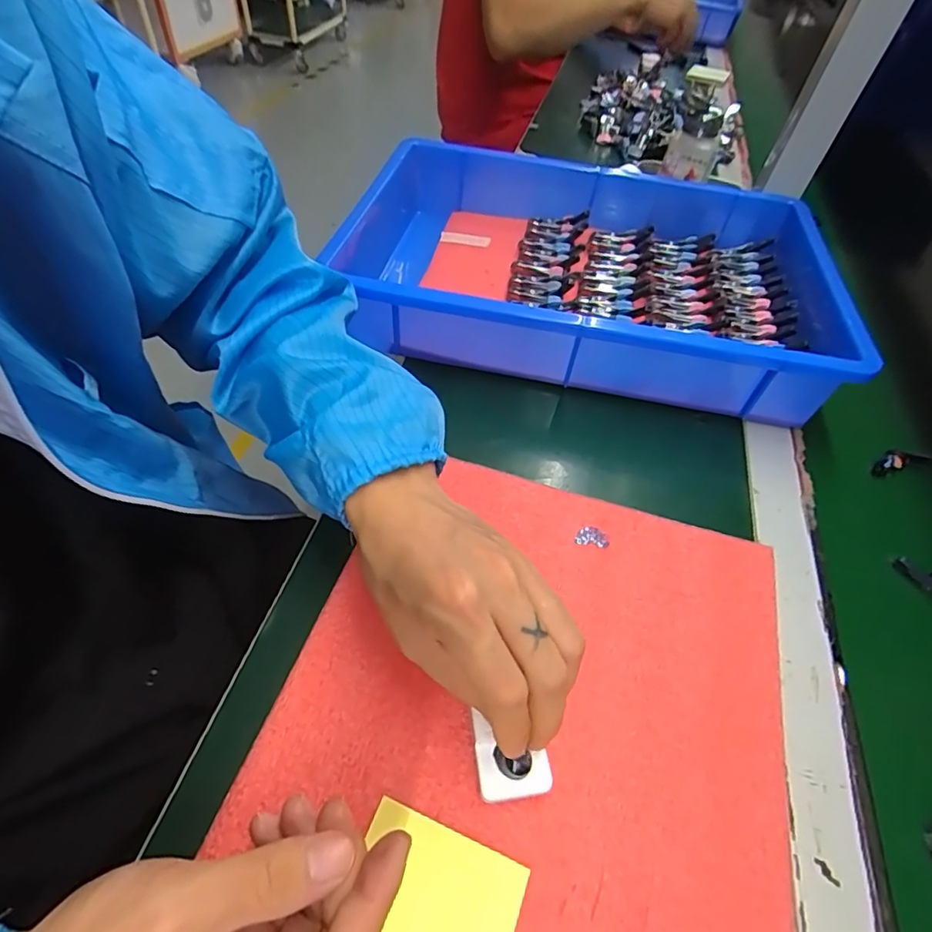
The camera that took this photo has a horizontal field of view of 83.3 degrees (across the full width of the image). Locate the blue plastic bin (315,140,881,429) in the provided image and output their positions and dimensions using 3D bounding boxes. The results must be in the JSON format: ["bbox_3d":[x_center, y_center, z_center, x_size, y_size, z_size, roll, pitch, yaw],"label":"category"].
[{"bbox_3d":[0.116,-0.191,0.510,0.436,0.079,0.285,12,51,4],"label":"blue plastic bin"}]

